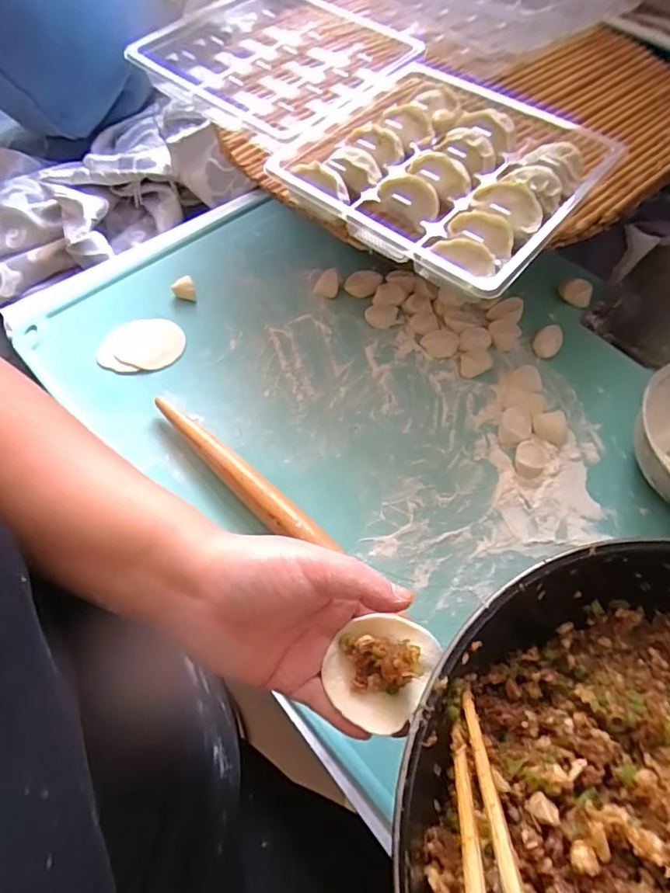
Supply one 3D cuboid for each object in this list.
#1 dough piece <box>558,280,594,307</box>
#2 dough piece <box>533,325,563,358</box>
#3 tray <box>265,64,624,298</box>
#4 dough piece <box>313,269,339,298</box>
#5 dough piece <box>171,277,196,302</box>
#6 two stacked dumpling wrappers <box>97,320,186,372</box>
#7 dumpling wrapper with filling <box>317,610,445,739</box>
[{"bbox_3d":[0.242,-0.155,0.505,0.030,0.018,0.023,18,62,10],"label":"dough piece"},{"bbox_3d":[0.201,-0.099,0.475,0.024,0.015,0.030,29,64,16],"label":"dough piece"},{"bbox_3d":[0.078,-0.213,0.391,0.215,0.036,0.183,35,66,18],"label":"tray"},{"bbox_3d":[-0.008,-0.166,0.509,0.024,0.015,0.028,2,60,2],"label":"dough piece"},{"bbox_3d":[-0.153,-0.158,0.505,0.021,0.017,0.017,-17,61,-9],"label":"dough piece"},{"bbox_3d":[-0.182,-0.097,0.476,0.070,0.005,0.063,10,61,6],"label":"two stacked dumpling wrappers"},{"bbox_3d":[0.024,0.116,0.265,0.051,0.023,0.058,28,64,15],"label":"dumpling wrapper with filling"}]

